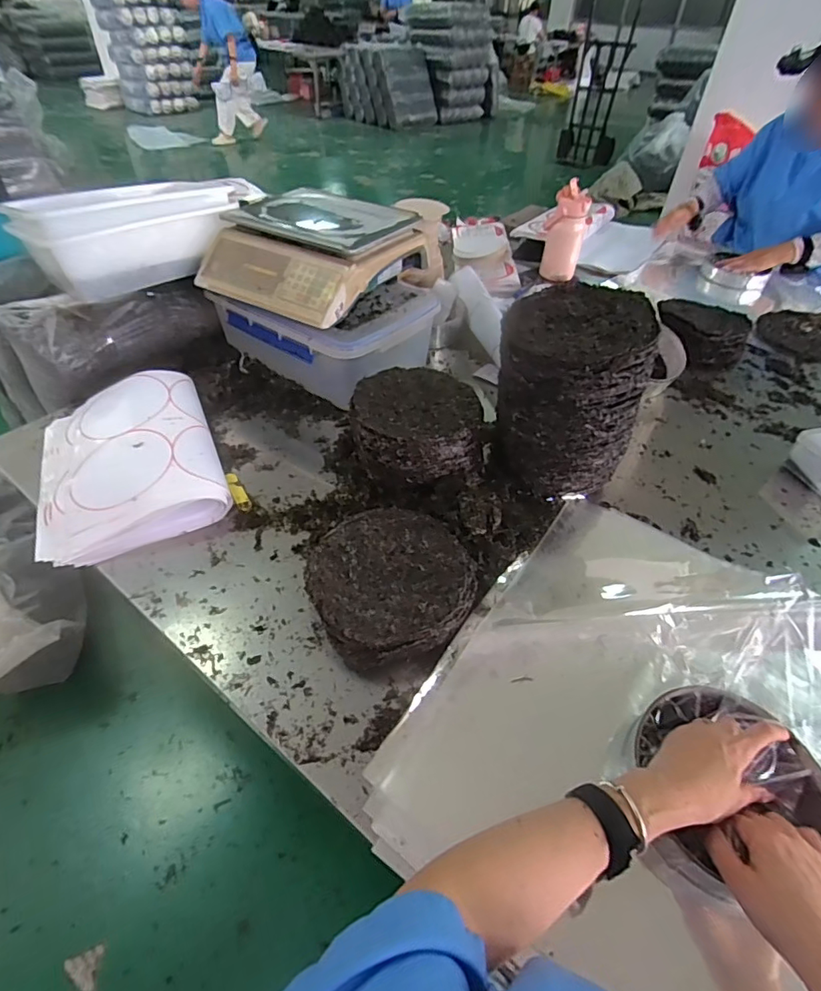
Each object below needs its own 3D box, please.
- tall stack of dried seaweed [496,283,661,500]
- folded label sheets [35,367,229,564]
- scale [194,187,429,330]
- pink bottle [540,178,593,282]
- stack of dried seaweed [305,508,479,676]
[{"bbox_3d":[0.242,-0.154,0.796,0.218,0.279,0.211,12,46,9],"label":"tall stack of dried seaweed"},{"bbox_3d":[-0.464,-0.073,0.820,0.262,0.061,0.373,-18,49,-19],"label":"folded label sheets"},{"bbox_3d":[-0.185,-0.475,0.970,0.319,0.112,0.323,26,49,21],"label":"scale"},{"bbox_3d":[0.439,-0.745,1.442,0.112,0.220,0.100,9,45,5],"label":"pink bottle"},{"bbox_3d":[-0.026,0.117,0.670,0.207,0.062,0.201,-23,51,-24],"label":"stack of dried seaweed"}]

